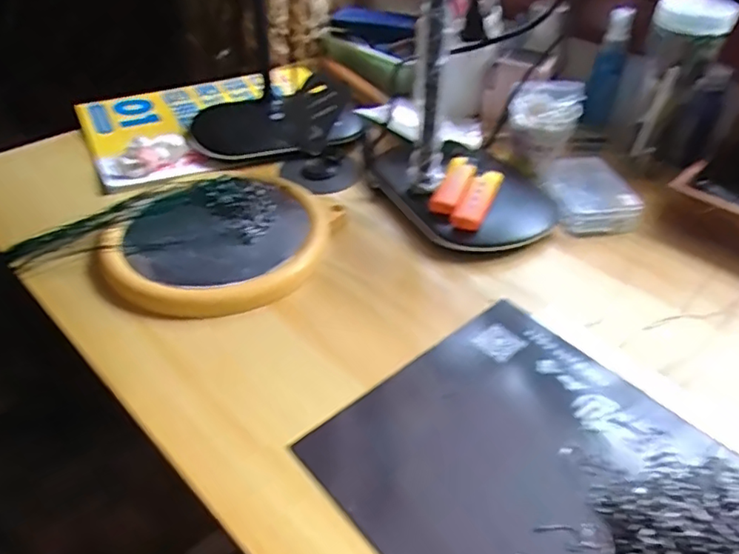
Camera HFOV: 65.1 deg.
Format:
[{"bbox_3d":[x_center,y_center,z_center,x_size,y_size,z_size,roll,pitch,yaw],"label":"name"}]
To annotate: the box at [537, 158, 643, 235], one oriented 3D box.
[{"bbox_3d":[0.207,-0.078,0.539,0.070,0.030,0.095,0,42,1],"label":"box"}]

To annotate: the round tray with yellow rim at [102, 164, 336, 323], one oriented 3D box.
[{"bbox_3d":[-0.119,-0.032,0.487,0.158,0.029,0.185,31,51,31],"label":"round tray with yellow rim"}]

